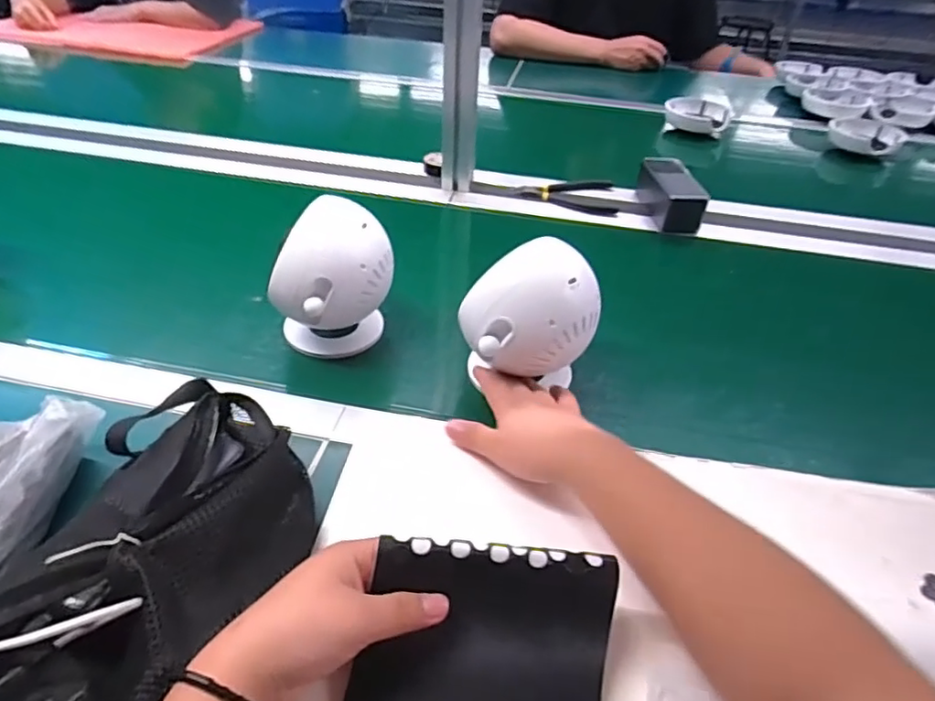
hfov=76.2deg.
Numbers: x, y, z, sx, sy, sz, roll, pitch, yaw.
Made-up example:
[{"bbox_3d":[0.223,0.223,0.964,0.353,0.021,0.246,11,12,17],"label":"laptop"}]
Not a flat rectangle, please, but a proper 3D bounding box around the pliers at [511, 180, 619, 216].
[{"bbox_3d":[0.140,-0.228,0.845,0.140,0.012,0.089,6,37,1],"label":"pliers"}]

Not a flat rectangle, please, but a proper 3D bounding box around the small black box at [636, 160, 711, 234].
[{"bbox_3d":[0.272,-0.213,0.800,0.057,0.054,0.128,2,37,-3],"label":"small black box"}]

